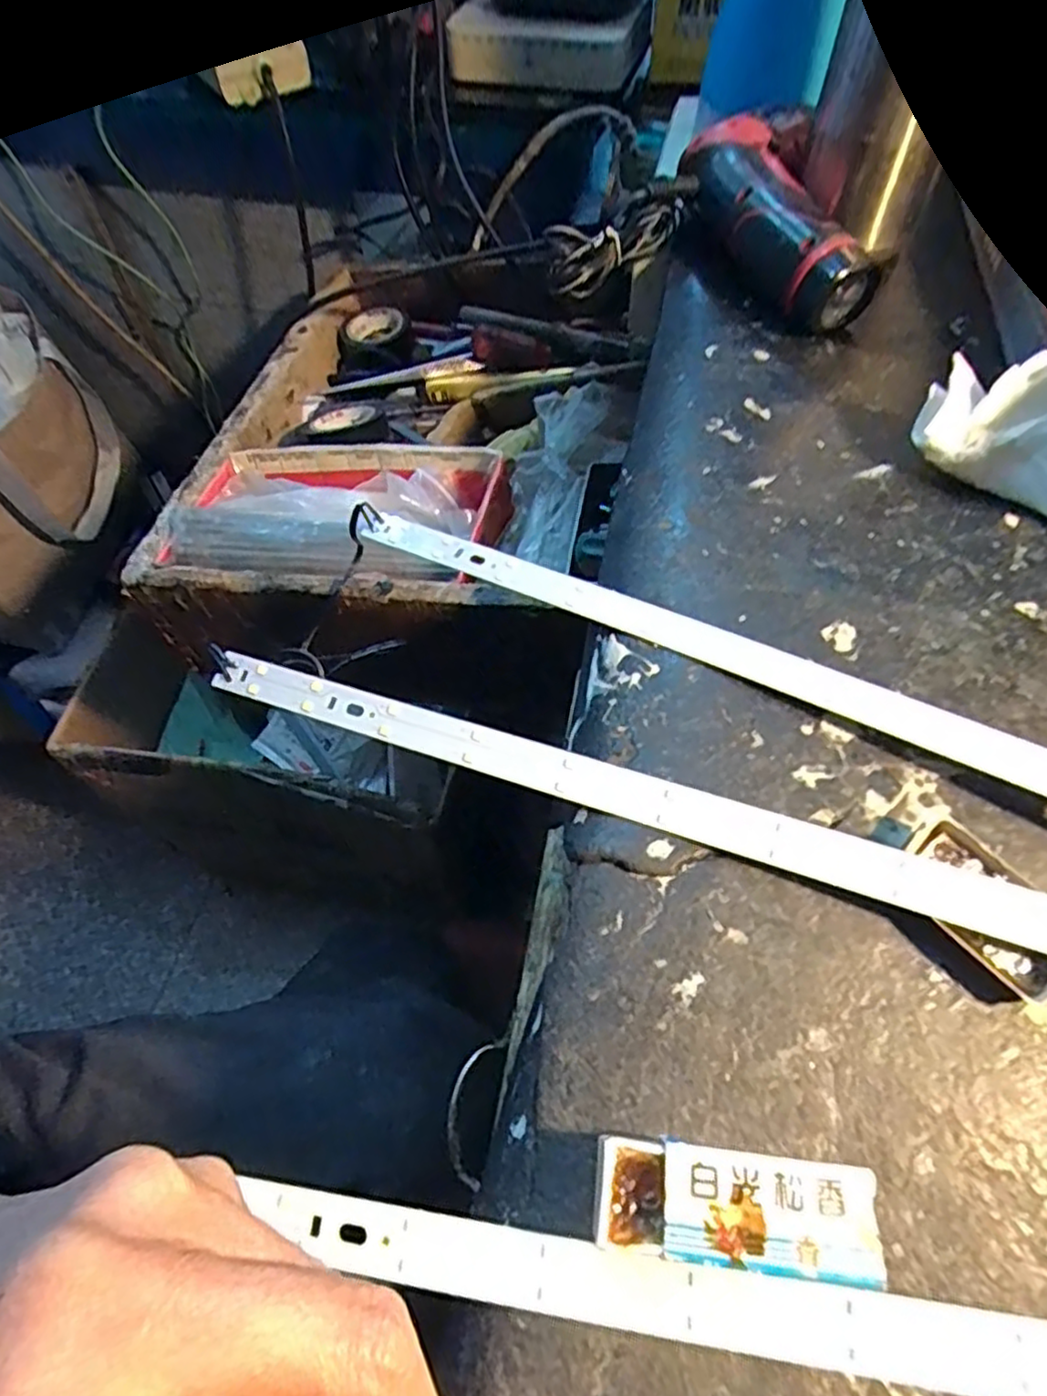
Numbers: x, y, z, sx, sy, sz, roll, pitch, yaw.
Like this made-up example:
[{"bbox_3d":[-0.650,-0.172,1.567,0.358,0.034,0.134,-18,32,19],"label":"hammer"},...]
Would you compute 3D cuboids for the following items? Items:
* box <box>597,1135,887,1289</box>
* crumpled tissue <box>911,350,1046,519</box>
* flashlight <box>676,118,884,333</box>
[{"bbox_3d":[0.047,0.117,0.161,0.060,0.020,0.021,4,58,5],"label":"box"},{"bbox_3d":[0.205,-0.100,0.275,0.091,0.044,0.032,28,63,18],"label":"crumpled tissue"},{"bbox_3d":[0.127,-0.244,0.362,0.058,0.050,0.136,-19,59,-9],"label":"flashlight"}]

